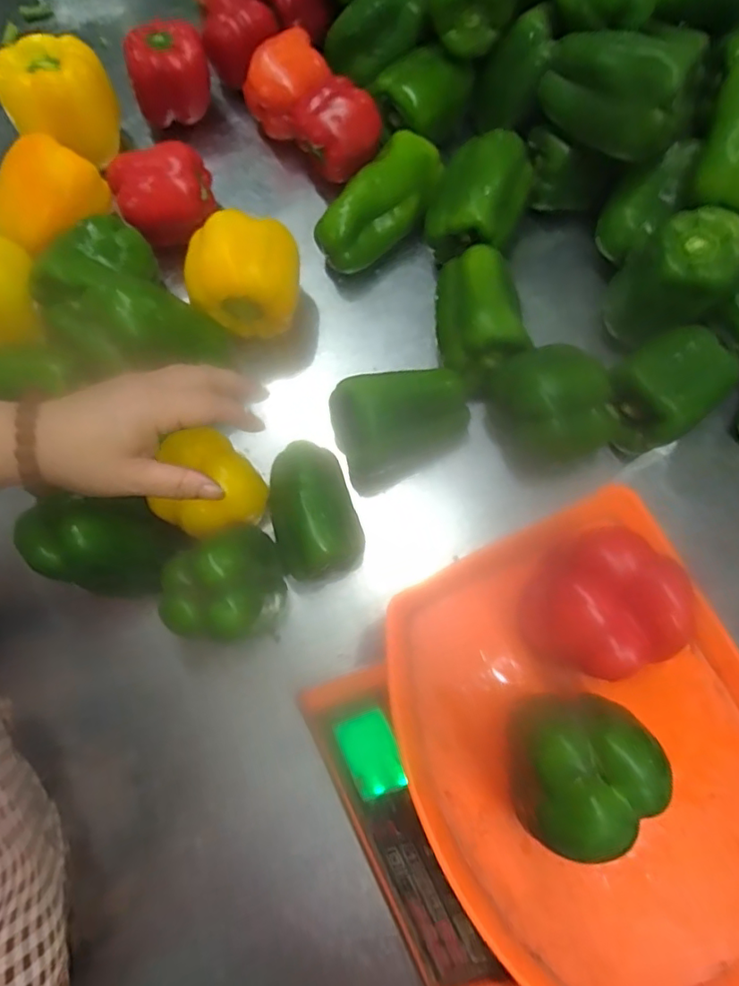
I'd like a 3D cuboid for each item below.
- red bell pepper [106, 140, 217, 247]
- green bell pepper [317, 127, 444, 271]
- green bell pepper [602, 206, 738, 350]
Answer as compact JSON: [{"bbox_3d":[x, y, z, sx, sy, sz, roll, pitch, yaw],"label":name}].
[{"bbox_3d":[-0.196,-0.276,0.537,0.087,0.077,0.068,-14,76,-3],"label":"red bell pepper"},{"bbox_3d":[0.006,-0.275,0.531,0.071,0.062,0.127,43,80,10],"label":"green bell pepper"},{"bbox_3d":[0.254,-0.179,0.473,0.080,0.090,0.076,-29,78,-7],"label":"green bell pepper"}]

